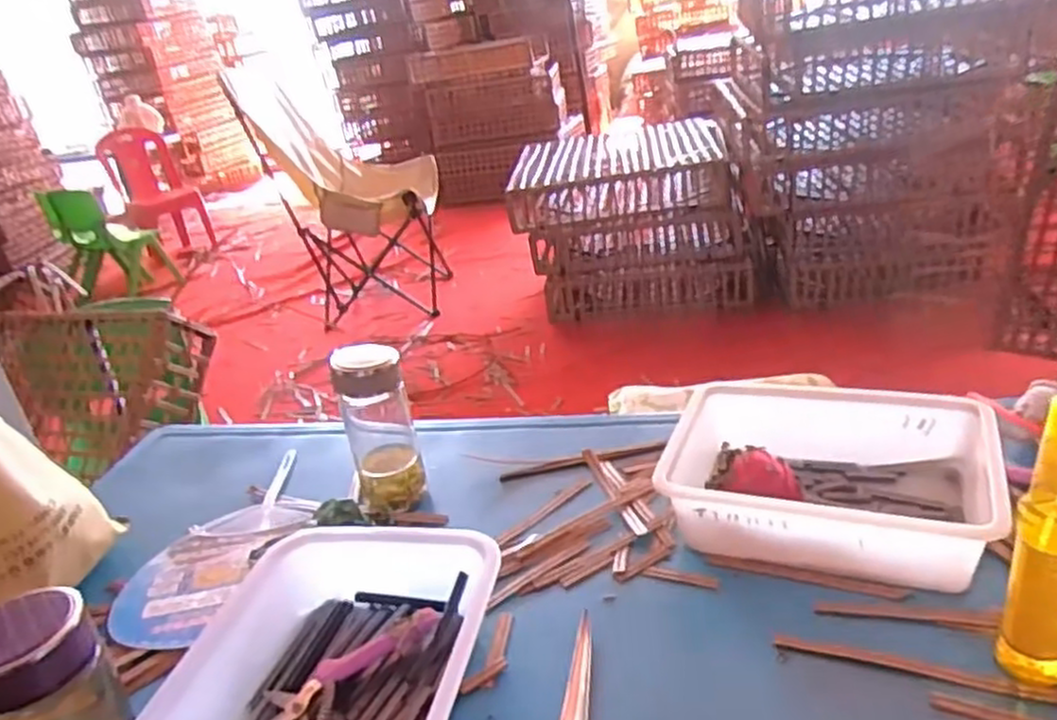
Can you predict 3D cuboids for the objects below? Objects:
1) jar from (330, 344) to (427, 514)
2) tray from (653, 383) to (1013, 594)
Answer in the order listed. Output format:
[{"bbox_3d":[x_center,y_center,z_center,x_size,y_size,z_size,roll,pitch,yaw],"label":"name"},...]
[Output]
[{"bbox_3d":[-0.146,0.065,0.743,0.067,0.152,0.075,-13,26,-9],"label":"jar"},{"bbox_3d":[0.259,0.105,0.667,0.254,0.080,0.189,2,27,22],"label":"tray"}]

